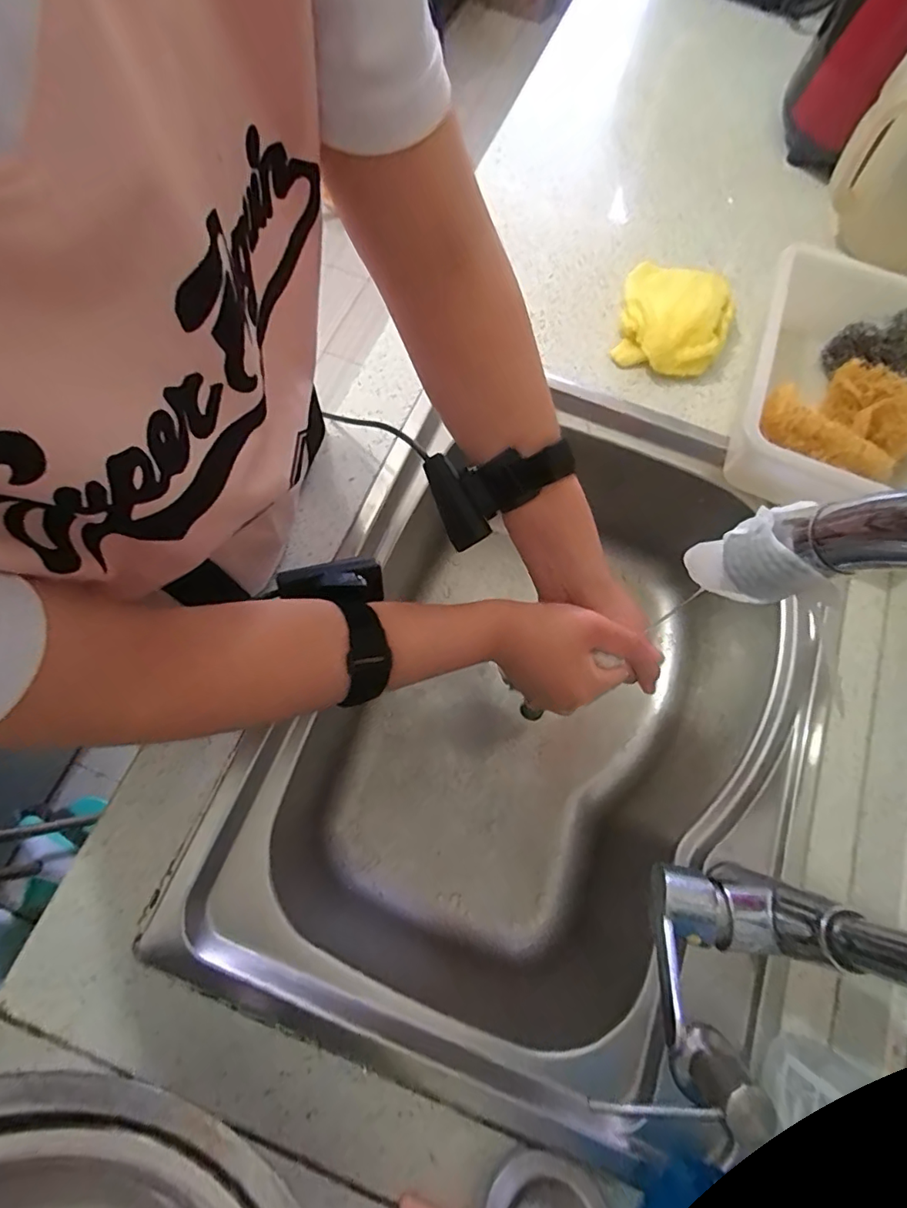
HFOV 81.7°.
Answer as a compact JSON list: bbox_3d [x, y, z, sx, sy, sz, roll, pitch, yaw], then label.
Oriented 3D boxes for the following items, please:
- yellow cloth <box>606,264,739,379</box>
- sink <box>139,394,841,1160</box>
[{"bbox_3d":[0.220,-0.286,0.531,0.106,0.034,0.122,21,72,6],"label":"yellow cloth"},{"bbox_3d":[0.072,0.102,0.507,0.401,0.200,0.526,21,71,4],"label":"sink"}]

